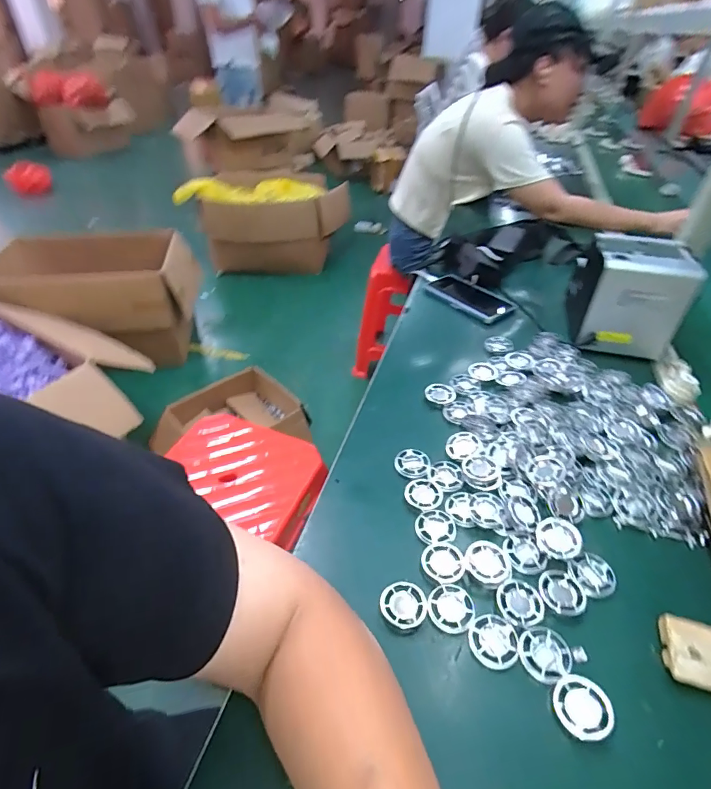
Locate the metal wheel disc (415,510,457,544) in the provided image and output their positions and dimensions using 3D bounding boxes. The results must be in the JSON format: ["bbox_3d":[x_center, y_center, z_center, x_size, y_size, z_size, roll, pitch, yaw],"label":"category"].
[{"bbox_3d":[0.081,0.133,0.438,0.040,0.004,0.036,-6,42,-9],"label":"metal wheel disc"}]

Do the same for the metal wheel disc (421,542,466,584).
[{"bbox_3d":[0.082,0.157,0.408,0.039,0.004,0.039,1,41,-1],"label":"metal wheel disc"}]

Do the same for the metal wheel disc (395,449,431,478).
[{"bbox_3d":[0.066,0.080,0.503,0.040,0.004,0.040,1,41,-1],"label":"metal wheel disc"}]

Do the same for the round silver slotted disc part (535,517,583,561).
[{"bbox_3d":[0.198,0.140,0.422,0.043,0.014,0.041,1,41,-1],"label":"round silver slotted disc part"}]

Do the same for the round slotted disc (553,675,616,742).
[{"bbox_3d":[0.169,0.232,0.323,0.039,0.014,0.038,1,41,-1],"label":"round slotted disc"}]

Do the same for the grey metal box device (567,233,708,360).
[{"bbox_3d":[0.422,-0.166,0.680,0.122,0.128,0.161,12,42,11],"label":"grey metal box device"}]

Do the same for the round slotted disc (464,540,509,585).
[{"bbox_3d":[0.122,0.154,0.402,0.039,0.010,0.040,1,41,-1],"label":"round slotted disc"}]

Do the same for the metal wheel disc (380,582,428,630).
[{"bbox_3d":[0.042,0.185,0.380,0.039,0.007,0.037,1,41,-1],"label":"metal wheel disc"}]

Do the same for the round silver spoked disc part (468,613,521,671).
[{"bbox_3d":[0.114,0.204,0.357,0.039,0.005,0.039,-3,49,3],"label":"round silver spoked disc part"}]

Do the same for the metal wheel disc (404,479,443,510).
[{"bbox_3d":[0.074,0.107,0.469,0.039,0.004,0.040,1,41,-1],"label":"metal wheel disc"}]

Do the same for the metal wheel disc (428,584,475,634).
[{"bbox_3d":[0.083,0.187,0.379,0.039,0.006,0.039,1,41,-1],"label":"metal wheel disc"}]

